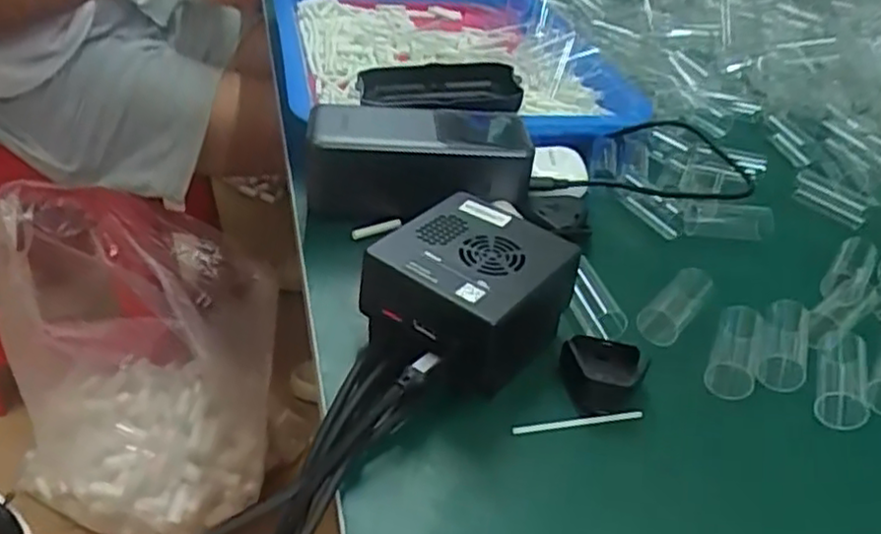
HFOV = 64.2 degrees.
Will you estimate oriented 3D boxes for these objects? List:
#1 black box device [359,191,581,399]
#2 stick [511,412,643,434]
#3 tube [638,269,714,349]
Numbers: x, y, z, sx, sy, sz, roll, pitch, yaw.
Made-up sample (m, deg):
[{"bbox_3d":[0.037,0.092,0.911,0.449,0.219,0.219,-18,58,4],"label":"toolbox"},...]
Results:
[{"bbox_3d":[0.012,0.014,0.328,0.075,0.051,0.082,30,42,27],"label":"black box device"},{"bbox_3d":[0.060,0.067,0.305,0.060,0.004,0.004,-4,38,-14],"label":"stick"},{"bbox_3d":[0.123,0.018,0.364,0.020,0.016,0.052,27,41,25],"label":"tube"}]

